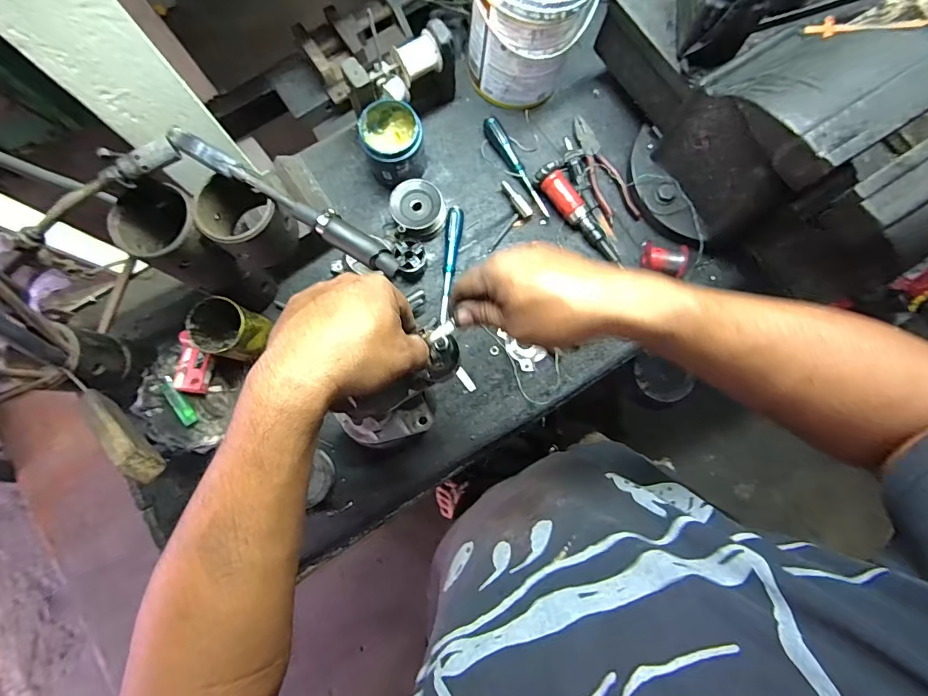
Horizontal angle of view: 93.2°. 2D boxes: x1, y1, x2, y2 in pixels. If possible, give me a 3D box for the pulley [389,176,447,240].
[{"bbox_3d":[-0.073,-0.225,0.708,0.085,0.045,0.079,0,80,1],"label":"pulley"}]

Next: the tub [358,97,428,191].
[{"bbox_3d":[-0.108,-0.311,0.686,0.095,0.099,0.101,-15,80,-2],"label":"tub"}]

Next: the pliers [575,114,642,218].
[{"bbox_3d":[0.226,-0.297,0.731,0.051,0.011,0.200,-22,80,-3],"label":"pliers"}]

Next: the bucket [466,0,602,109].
[{"bbox_3d":[0.104,-0.504,0.665,0.172,0.208,0.177,20,81,4],"label":"bucket"}]

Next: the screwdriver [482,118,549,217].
[{"bbox_3d":[0.088,-0.300,0.721,0.028,0.025,0.189,-29,81,-4],"label":"screwdriver"}]

